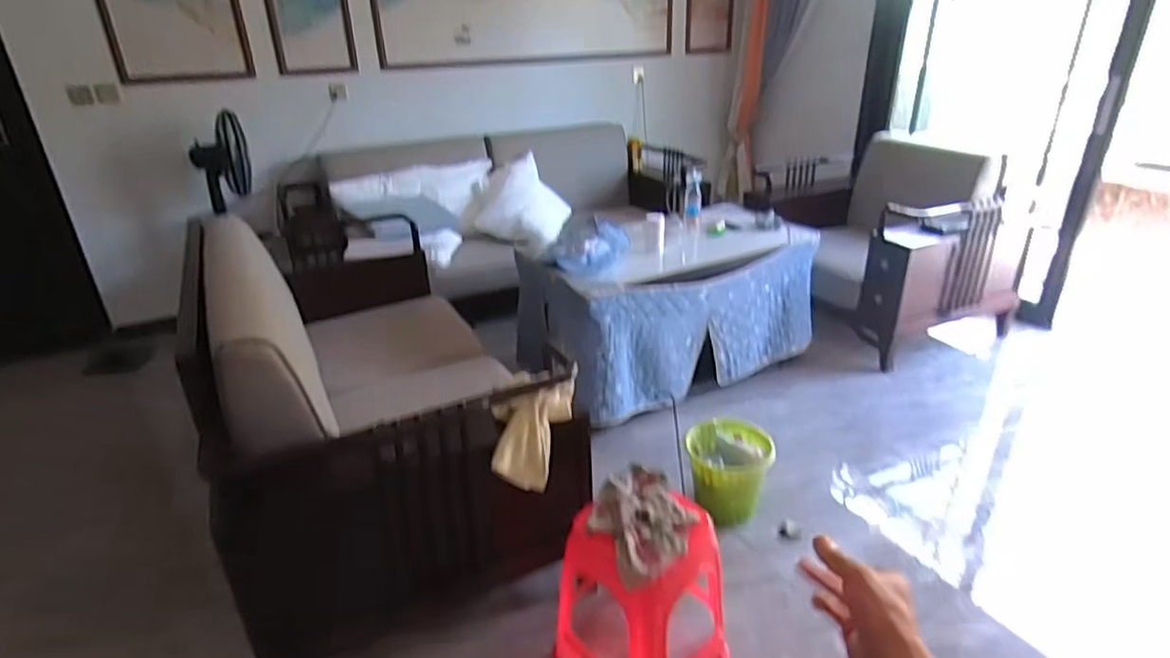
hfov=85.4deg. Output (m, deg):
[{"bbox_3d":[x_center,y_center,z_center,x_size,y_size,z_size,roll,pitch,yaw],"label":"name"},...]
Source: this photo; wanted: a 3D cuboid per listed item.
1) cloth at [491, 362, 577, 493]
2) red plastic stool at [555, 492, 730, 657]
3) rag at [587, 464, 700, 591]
[{"bbox_3d":[-0.126,0.241,1.548,0.200,0.219,0.210,0,26,1],"label":"cloth"},{"bbox_3d":[0.160,0.651,1.529,0.342,0.457,0.322,-23,34,-38],"label":"red plastic stool"},{"bbox_3d":[0.133,0.426,1.457,0.250,0.056,0.299,-14,29,-25],"label":"rag"}]

